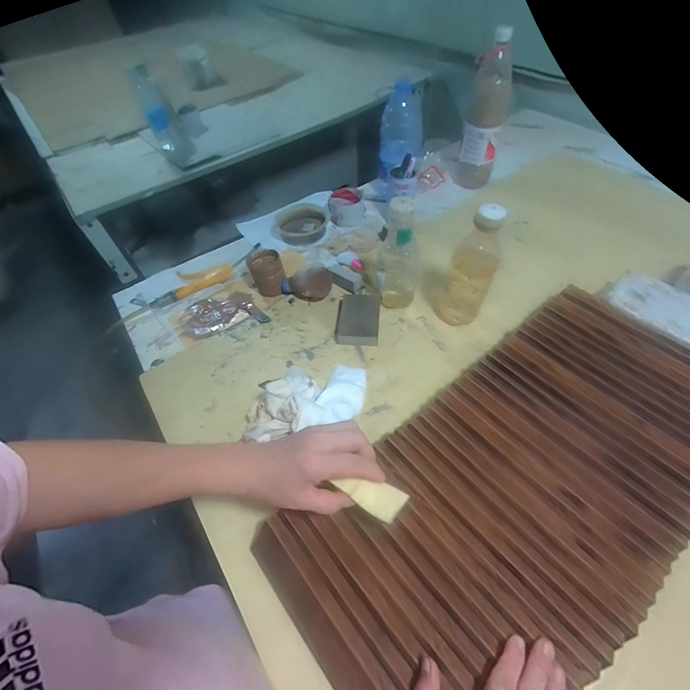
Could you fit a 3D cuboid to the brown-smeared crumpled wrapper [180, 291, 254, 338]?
[{"bbox_3d":[-0.250,-0.064,0.674,0.135,0.014,0.097,-31,57,-17],"label":"brown-smeared crumpled wrapper"}]

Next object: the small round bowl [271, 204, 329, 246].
[{"bbox_3d":[-0.096,-0.271,0.784,0.134,0.035,0.108,-25,55,-13],"label":"small round bowl"}]

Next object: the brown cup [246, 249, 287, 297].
[{"bbox_3d":[-0.156,-0.146,0.681,0.065,0.063,0.078,-23,55,-12],"label":"brown cup"}]

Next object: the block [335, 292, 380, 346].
[{"bbox_3d":[0.022,-0.045,0.609,0.072,0.028,0.100,2,54,6],"label":"block"}]

